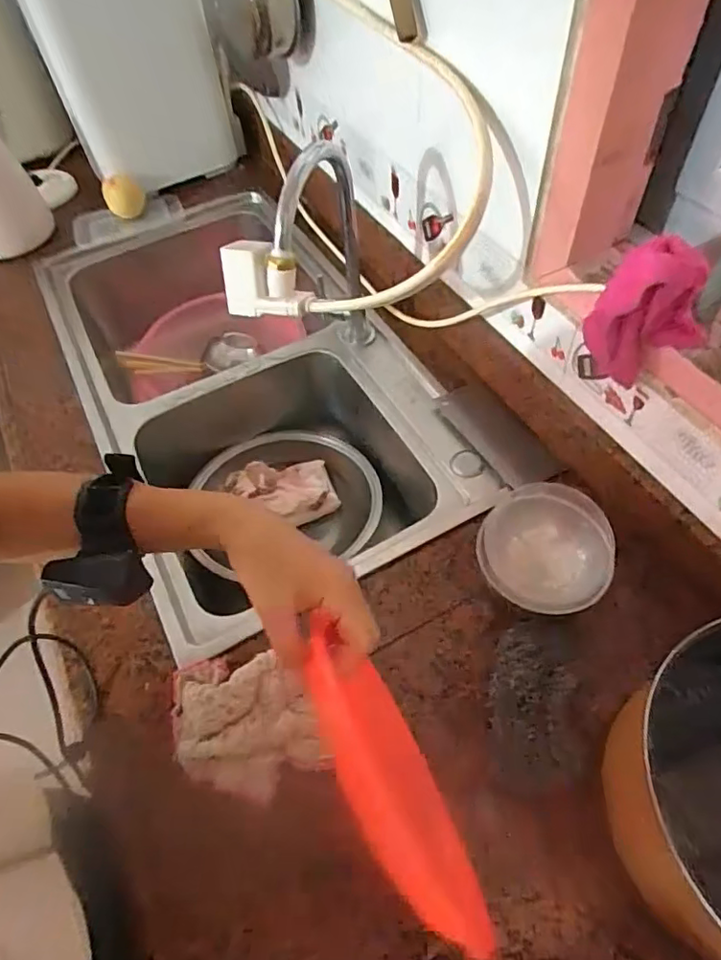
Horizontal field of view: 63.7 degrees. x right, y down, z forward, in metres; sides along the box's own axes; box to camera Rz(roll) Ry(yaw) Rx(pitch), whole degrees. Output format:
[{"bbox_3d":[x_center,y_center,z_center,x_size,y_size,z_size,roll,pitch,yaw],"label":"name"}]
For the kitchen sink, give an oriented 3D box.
[{"bbox_3d":[-0.190,-0.144,0.896,0.402,0.178,0.826,-27,57,-13],"label":"kitchen sink"}]

